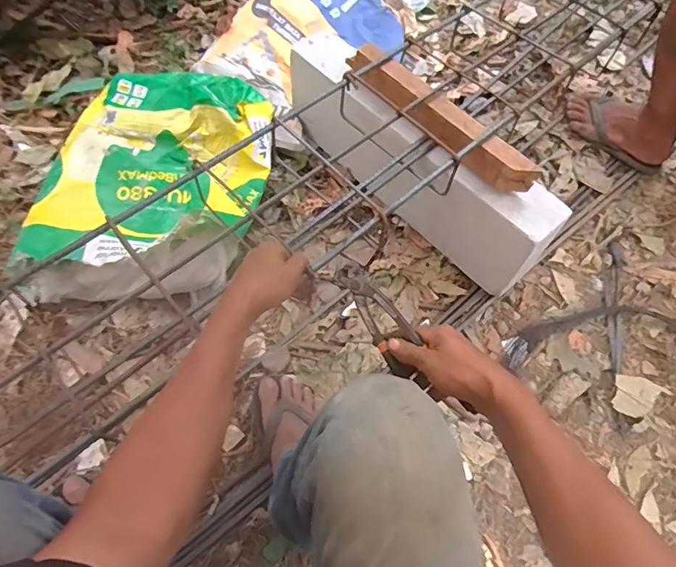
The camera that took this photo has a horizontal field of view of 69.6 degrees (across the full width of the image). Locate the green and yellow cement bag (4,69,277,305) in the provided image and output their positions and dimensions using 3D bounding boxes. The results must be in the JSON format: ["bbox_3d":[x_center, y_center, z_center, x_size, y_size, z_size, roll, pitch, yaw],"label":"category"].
[{"bbox_3d":[-0.340,-0.206,0.914,0.385,0.115,0.523,7,64,0],"label":"green and yellow cement bag"}]

